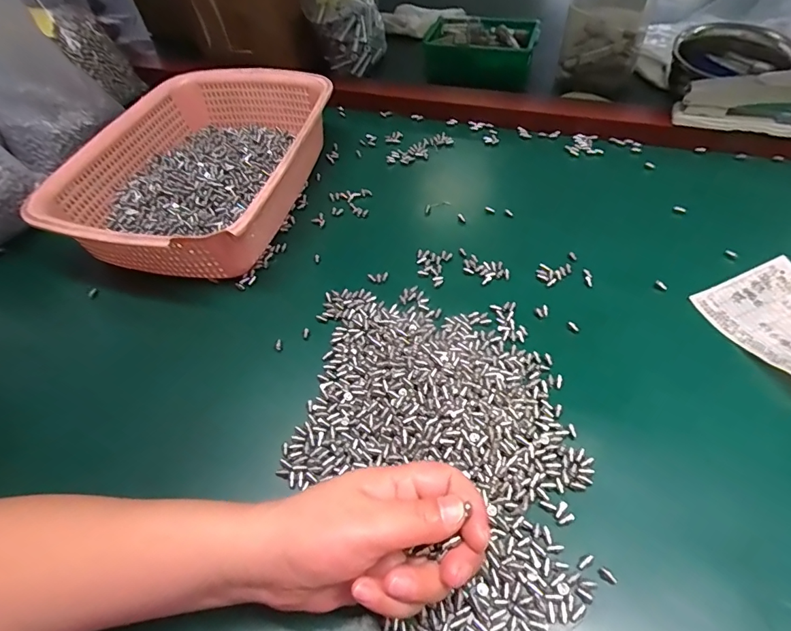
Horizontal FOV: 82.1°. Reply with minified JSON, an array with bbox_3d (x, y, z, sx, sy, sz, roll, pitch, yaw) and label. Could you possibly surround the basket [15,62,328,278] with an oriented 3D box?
[{"bbox_3d":[-0.202,-0.160,0.490,0.237,0.078,0.293,7,53,10],"label":"basket"}]

